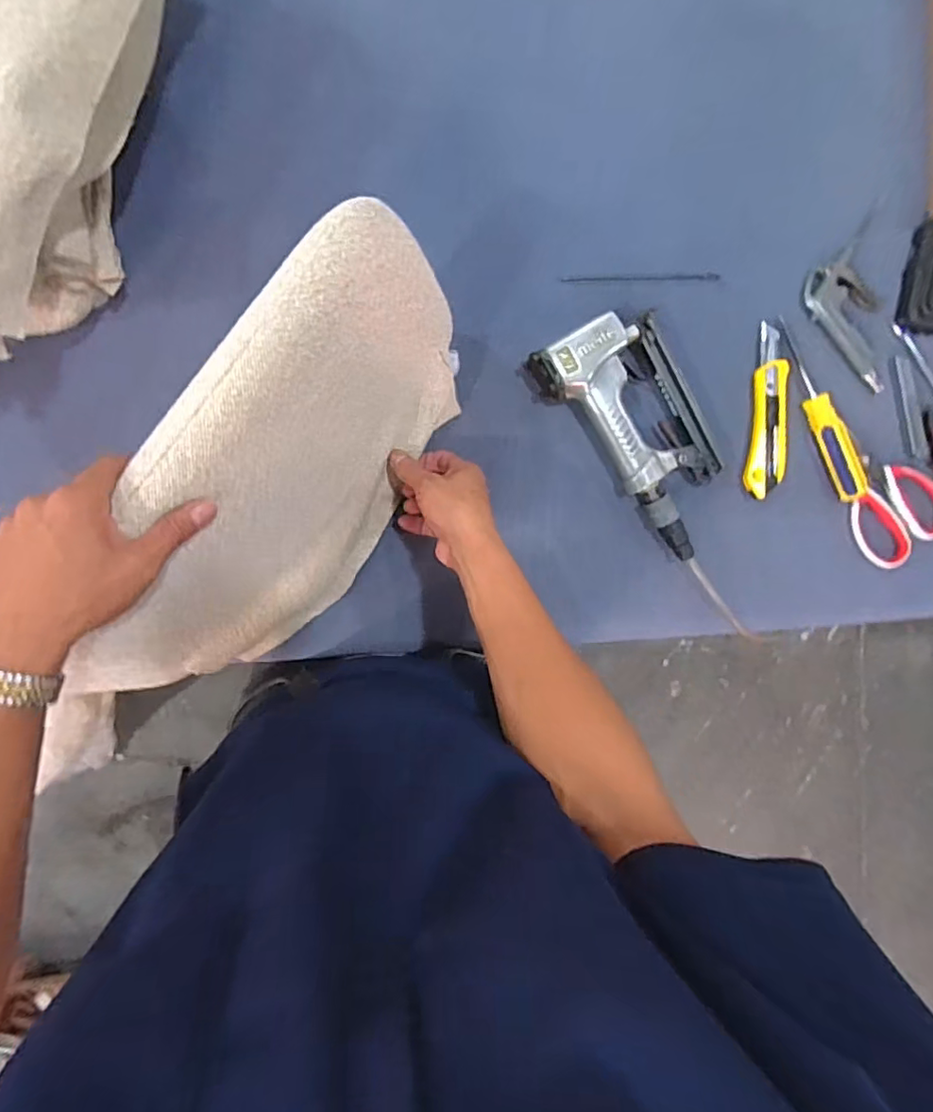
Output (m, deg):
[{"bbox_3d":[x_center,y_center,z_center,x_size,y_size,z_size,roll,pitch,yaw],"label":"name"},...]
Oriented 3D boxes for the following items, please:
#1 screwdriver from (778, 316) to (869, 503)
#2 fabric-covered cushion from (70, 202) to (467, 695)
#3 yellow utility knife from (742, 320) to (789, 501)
[{"bbox_3d":[0.364,-0.148,0.591,0.030,0.026,0.194,-24,95,-4],"label":"screwdriver"},{"bbox_3d":[-0.151,-0.049,0.481,0.080,0.266,0.430,36,91,22],"label":"fabric-covered cushion"},{"bbox_3d":[0.313,-0.149,0.598,0.037,0.012,0.173,3,93,-6],"label":"yellow utility knife"}]

